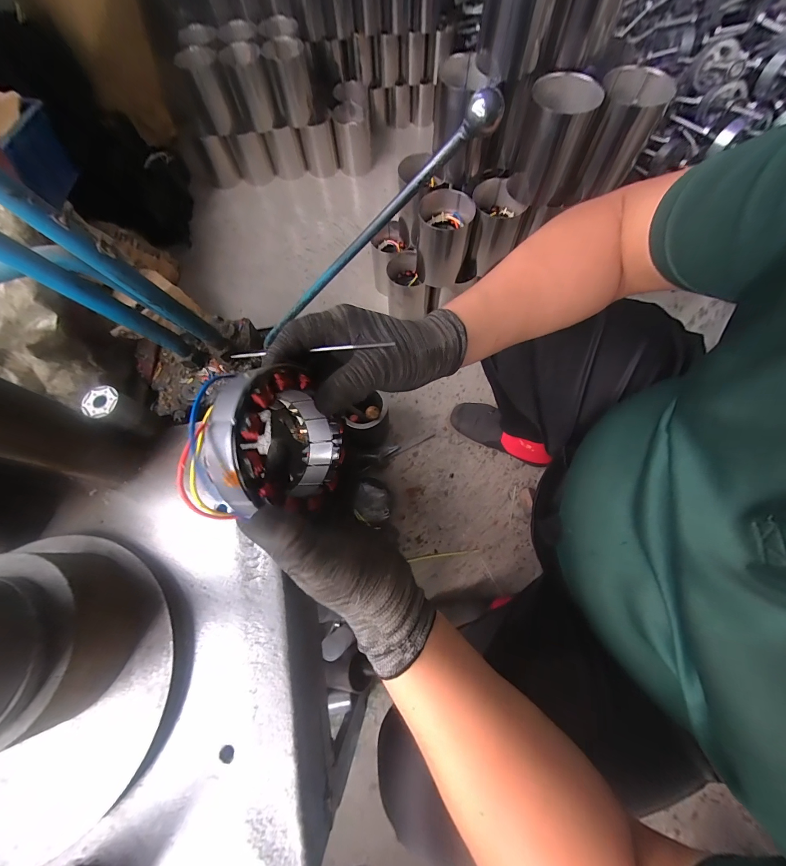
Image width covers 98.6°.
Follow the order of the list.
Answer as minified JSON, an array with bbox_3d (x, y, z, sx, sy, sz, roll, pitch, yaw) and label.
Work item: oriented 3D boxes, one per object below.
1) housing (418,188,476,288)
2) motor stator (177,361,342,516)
[{"bbox_3d":[0.120,-0.460,0.811,0.119,0.160,0.117,8,70,5],"label":"housing"},{"bbox_3d":[-0.092,0.009,0.249,0.048,0.099,0.112,-8,65,25],"label":"motor stator"}]

